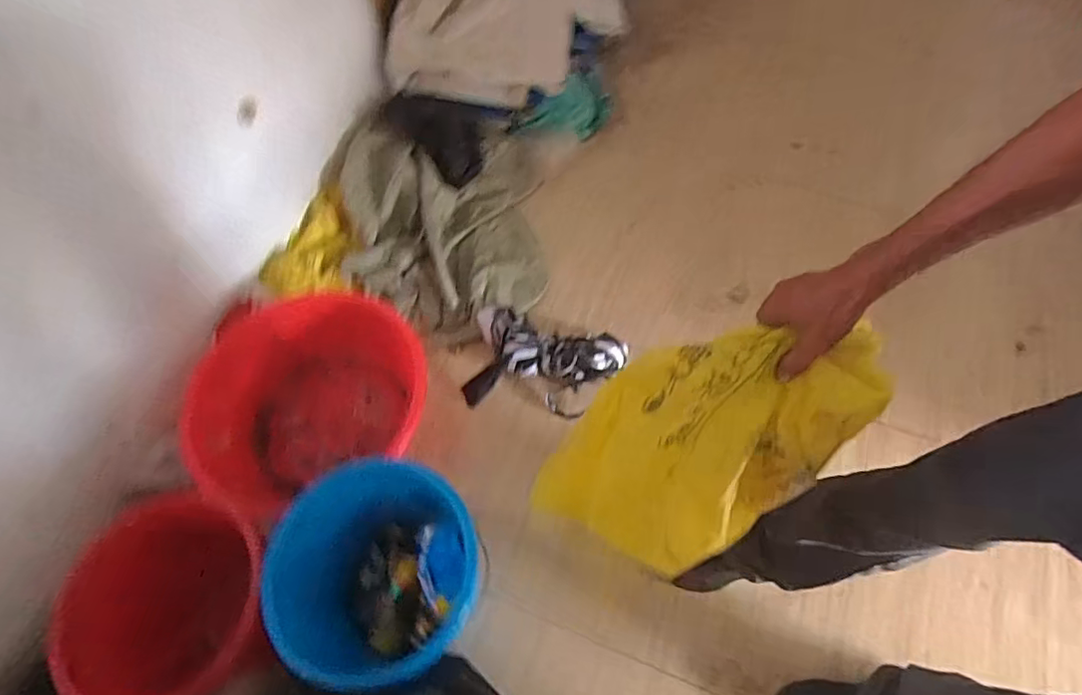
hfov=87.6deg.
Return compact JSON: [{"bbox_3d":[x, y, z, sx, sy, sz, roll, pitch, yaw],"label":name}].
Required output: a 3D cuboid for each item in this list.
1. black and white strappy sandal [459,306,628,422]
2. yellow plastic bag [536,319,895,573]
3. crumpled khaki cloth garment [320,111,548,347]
[{"bbox_3d":[0.009,0.038,1.227,0.328,0.094,0.226,14,63,13],"label":"black and white strappy sandal"},{"bbox_3d":[0.166,0.100,0.613,0.314,0.219,0.208,-24,66,-13],"label":"yellow plastic bag"},{"bbox_3d":[-0.265,-0.312,1.395,0.530,0.125,0.608,-1,63,-2],"label":"crumpled khaki cloth garment"}]

